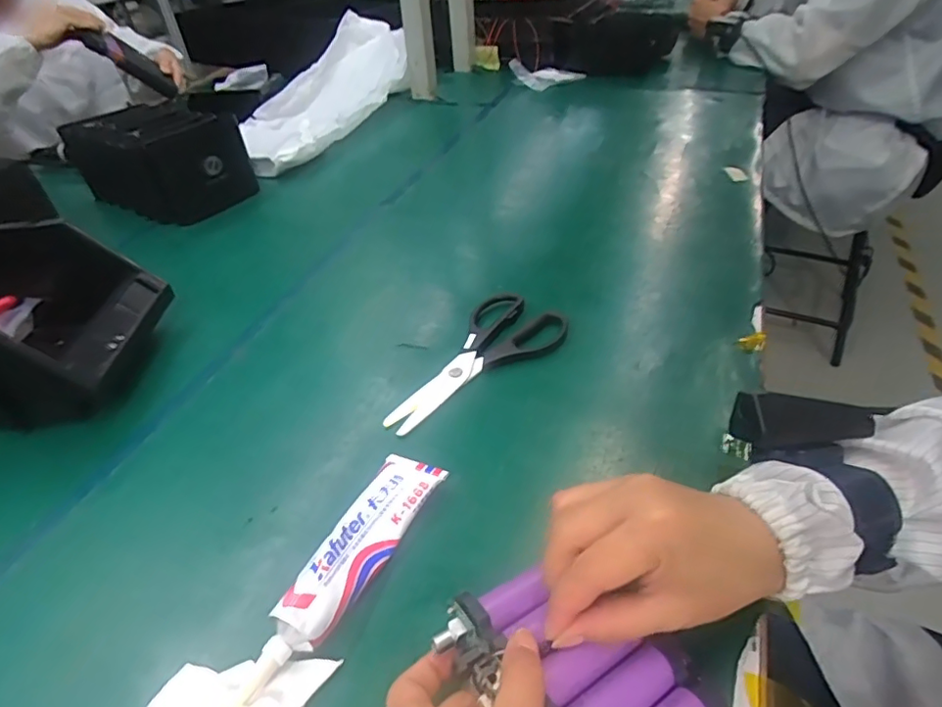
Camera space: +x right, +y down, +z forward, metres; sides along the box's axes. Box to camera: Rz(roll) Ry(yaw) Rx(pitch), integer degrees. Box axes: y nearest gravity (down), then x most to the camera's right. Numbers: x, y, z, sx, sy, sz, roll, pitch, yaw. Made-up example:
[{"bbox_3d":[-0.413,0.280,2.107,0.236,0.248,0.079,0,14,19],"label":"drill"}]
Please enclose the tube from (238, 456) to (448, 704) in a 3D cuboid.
[{"bbox_3d":[-0.076,0.124,0.332,0.043,0.030,0.161,17,46,24],"label":"tube"}]

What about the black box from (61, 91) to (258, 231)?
[{"bbox_3d":[-0.440,-0.270,0.763,0.234,0.106,0.139,22,48,27],"label":"black box"}]

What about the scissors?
[{"bbox_3d":[-0.004,-0.001,0.483,0.187,0.015,0.091,-29,46,-25],"label":"scissors"}]

